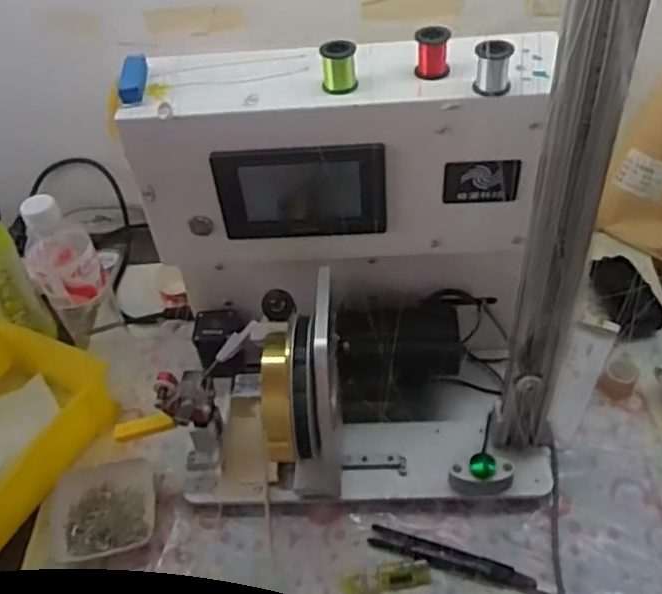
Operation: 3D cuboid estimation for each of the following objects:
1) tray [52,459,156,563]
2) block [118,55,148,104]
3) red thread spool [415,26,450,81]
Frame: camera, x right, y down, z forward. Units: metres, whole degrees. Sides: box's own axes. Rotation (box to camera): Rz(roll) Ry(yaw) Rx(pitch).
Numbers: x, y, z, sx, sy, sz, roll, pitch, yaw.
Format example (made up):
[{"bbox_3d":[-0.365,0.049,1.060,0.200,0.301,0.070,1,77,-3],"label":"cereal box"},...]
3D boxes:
[{"bbox_3d":[-0.219,0.204,0.662,0.094,0.028,0.094,-12,45,-6],"label":"tray"},{"bbox_3d":[-0.159,-0.177,0.552,0.018,0.013,0.067,-8,45,-1],"label":"block"},{"bbox_3d":[0.078,-0.188,0.527,0.025,0.033,0.026,3,45,9],"label":"red thread spool"}]

